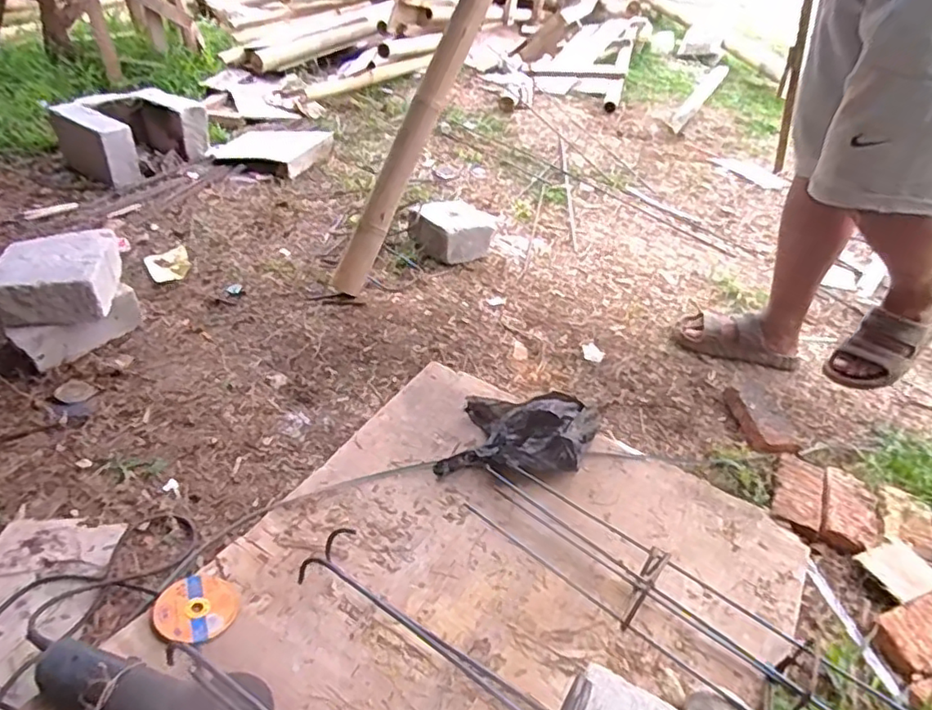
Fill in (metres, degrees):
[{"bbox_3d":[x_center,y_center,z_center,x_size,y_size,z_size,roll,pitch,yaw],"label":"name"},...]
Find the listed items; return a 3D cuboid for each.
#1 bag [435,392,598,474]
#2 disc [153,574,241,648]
[{"bbox_3d":[0.105,0.135,1.124,0.253,0.076,0.213,12,41,9],"label":"bag"},{"bbox_3d":[-0.367,0.345,0.843,0.104,0.007,0.106,15,28,-8],"label":"disc"}]

